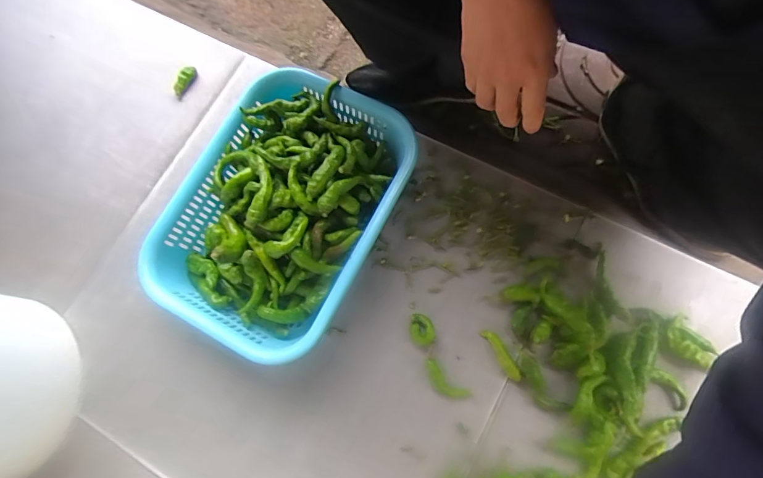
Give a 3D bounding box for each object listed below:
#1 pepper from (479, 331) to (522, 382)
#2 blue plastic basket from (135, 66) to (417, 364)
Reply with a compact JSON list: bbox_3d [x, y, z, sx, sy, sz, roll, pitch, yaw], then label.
[{"bbox_3d":[0.157,0.150,0.537,0.016,0.015,0.071,-31,75,-3],"label":"pepper"},{"bbox_3d":[-0.128,-0.035,0.563,0.265,0.110,0.371,26,79,11],"label":"blue plastic basket"}]

